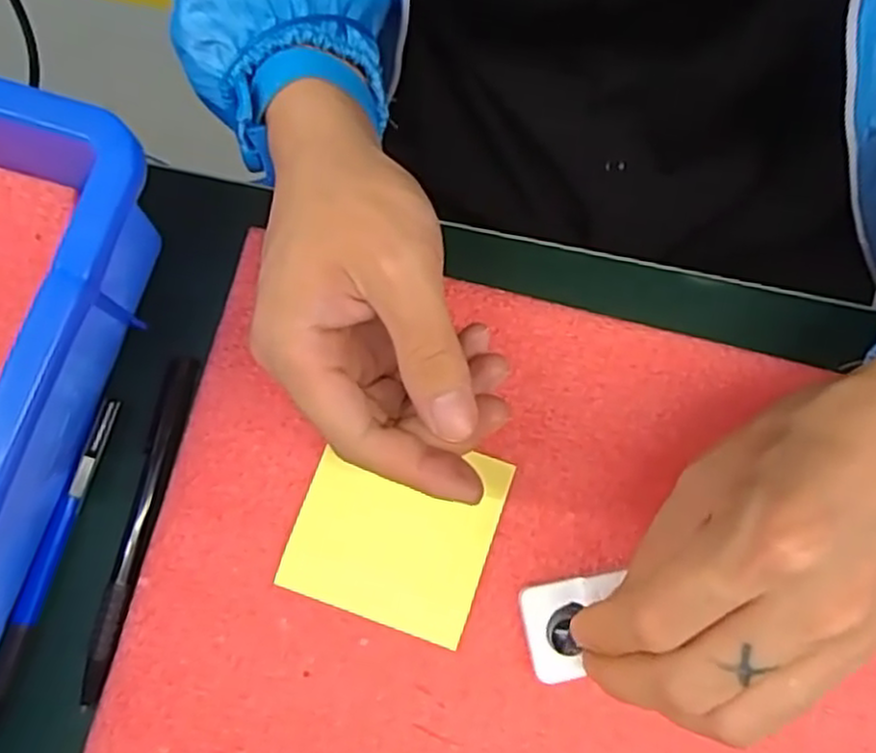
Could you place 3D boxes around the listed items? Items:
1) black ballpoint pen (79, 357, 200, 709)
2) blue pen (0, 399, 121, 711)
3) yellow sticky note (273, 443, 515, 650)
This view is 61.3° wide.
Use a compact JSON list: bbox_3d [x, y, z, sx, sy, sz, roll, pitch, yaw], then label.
[{"bbox_3d":[-0.122,0.060,0.302,0.011,0.009,0.139,12,80,2],"label":"black ballpoint pen"},{"bbox_3d":[-0.158,0.076,0.297,0.009,0.006,0.139,18,80,3],"label":"blue pen"},{"bbox_3d":[-0.017,0.060,0.297,0.075,0.005,0.073,19,80,3],"label":"yellow sticky note"}]

